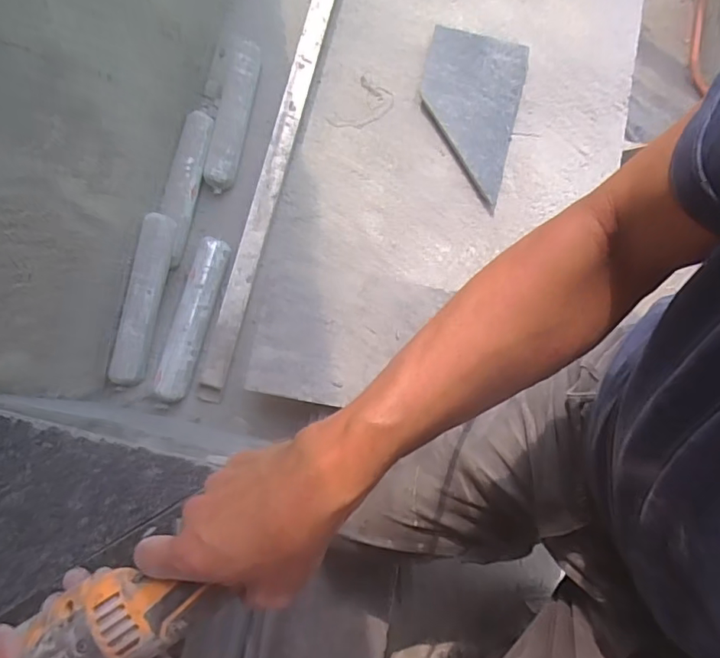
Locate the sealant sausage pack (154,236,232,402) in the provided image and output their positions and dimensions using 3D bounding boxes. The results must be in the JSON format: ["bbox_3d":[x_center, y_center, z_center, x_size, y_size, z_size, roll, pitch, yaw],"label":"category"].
[{"bbox_3d":[-0.260,-0.017,0.824,0.050,0.046,0.259,14,78,3],"label":"sealant sausage pack"}]

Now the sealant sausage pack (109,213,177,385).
[{"bbox_3d":[-0.331,-0.045,0.799,0.047,0.040,0.262,14,93,3],"label":"sealant sausage pack"}]

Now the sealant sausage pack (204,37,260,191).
[{"bbox_3d":[-0.209,-0.357,0.867,0.052,0.041,0.266,8,77,2],"label":"sealant sausage pack"}]

